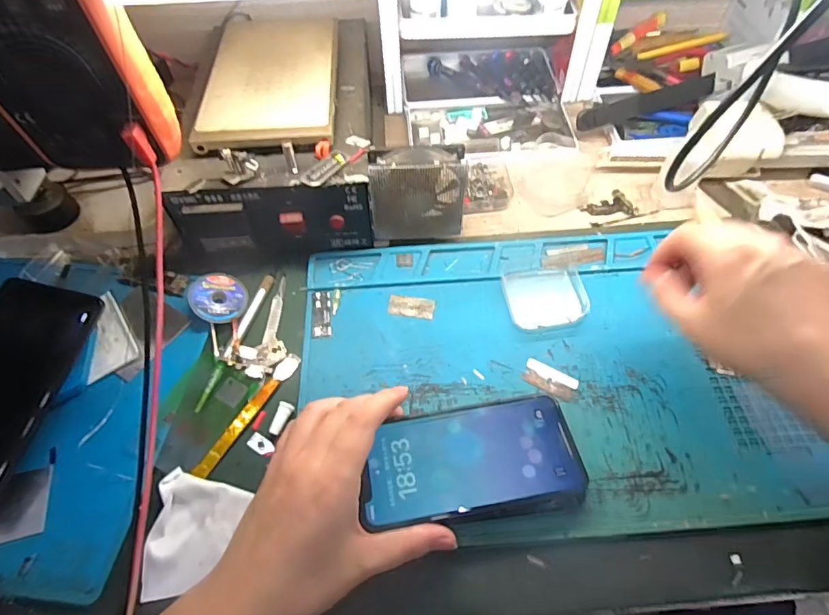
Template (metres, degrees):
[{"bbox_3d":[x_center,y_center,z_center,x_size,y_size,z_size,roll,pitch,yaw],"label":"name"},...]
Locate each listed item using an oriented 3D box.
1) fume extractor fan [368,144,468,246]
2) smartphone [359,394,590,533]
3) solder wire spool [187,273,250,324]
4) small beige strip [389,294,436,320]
[{"bbox_3d":[0.002,-0.097,0.422,0.081,0.084,0.032,-9,57,-4],"label":"fume extractor fan"},{"bbox_3d":[0.038,0.099,0.321,0.139,0.014,0.075,-8,57,-3],"label":"smartphone"},{"bbox_3d":[-0.164,-0.009,0.407,0.046,0.007,0.047,-6,68,-25],"label":"solder wire spool"},{"bbox_3d":[-0.002,-0.001,0.406,0.037,0.004,0.018,7,57,6],"label":"small beige strip"}]

